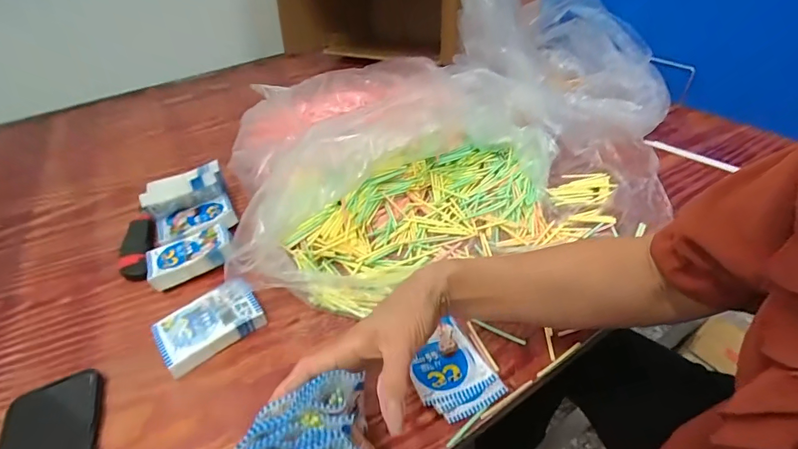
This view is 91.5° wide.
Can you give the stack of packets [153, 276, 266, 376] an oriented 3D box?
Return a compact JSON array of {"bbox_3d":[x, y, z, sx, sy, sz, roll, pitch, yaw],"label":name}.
[{"bbox_3d":[-0.213,0.109,0.436,0.104,0.034,0.067,-32,48,-26],"label":"stack of packets"}]

